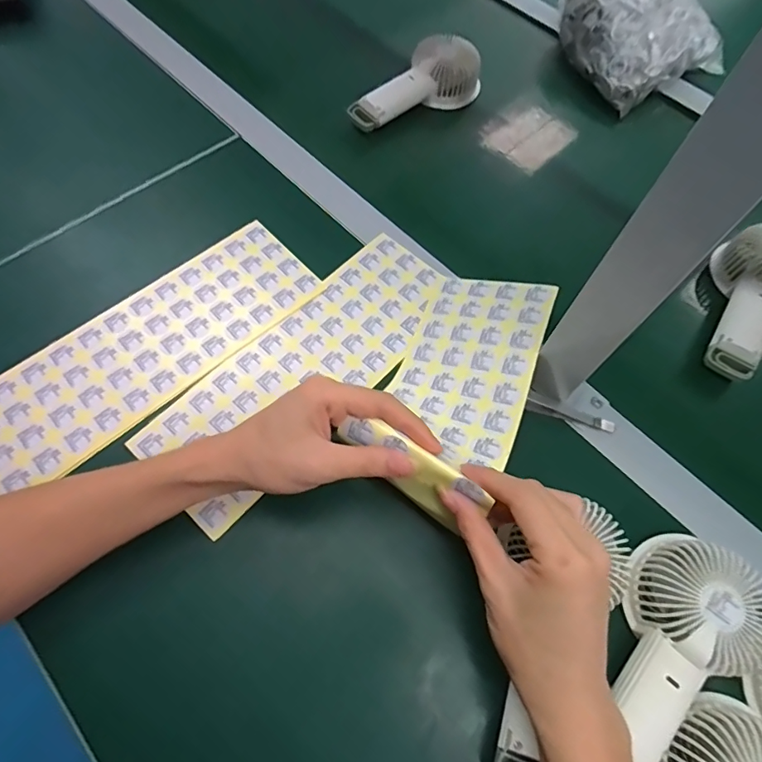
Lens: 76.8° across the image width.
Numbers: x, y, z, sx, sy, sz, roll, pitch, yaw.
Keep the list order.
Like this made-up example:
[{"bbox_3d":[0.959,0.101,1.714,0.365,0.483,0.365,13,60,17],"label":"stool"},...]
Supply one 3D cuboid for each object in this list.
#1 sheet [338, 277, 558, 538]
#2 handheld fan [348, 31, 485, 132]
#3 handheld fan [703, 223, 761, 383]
[{"bbox_3d":[0.062,-0.003,0.380,0.105,0.058,0.221,19,49,9],"label":"sheet"},{"bbox_3d":[0.045,-0.343,0.559,0.084,0.055,0.177,36,68,15],"label":"handheld fan"},{"bbox_3d":[0.342,-0.080,0.451,0.085,0.047,0.157,40,69,16],"label":"handheld fan"}]

